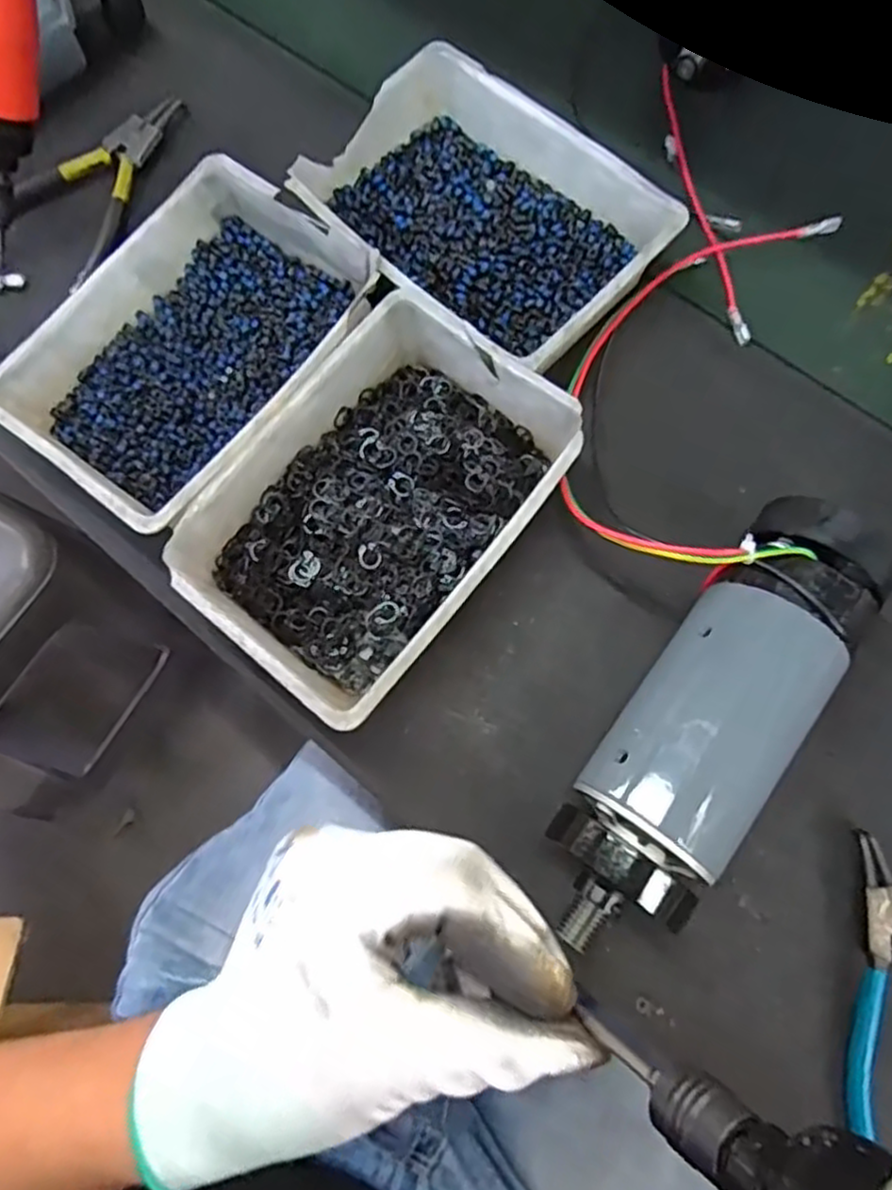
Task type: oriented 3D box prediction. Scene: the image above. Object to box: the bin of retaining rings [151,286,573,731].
[{"bbox_3d":[-0.036,-0.047,0.385,0.141,0.055,0.201,36,78,12],"label":"bin of retaining rings"}]

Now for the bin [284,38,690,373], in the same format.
[{"bbox_3d":[0.022,-0.226,0.434,0.206,0.048,0.148,39,79,12],"label":"bin"}]

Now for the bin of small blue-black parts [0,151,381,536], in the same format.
[{"bbox_3d":[-0.145,-0.141,0.416,0.148,0.055,0.201,36,78,12],"label":"bin of small blue-black parts"}]

